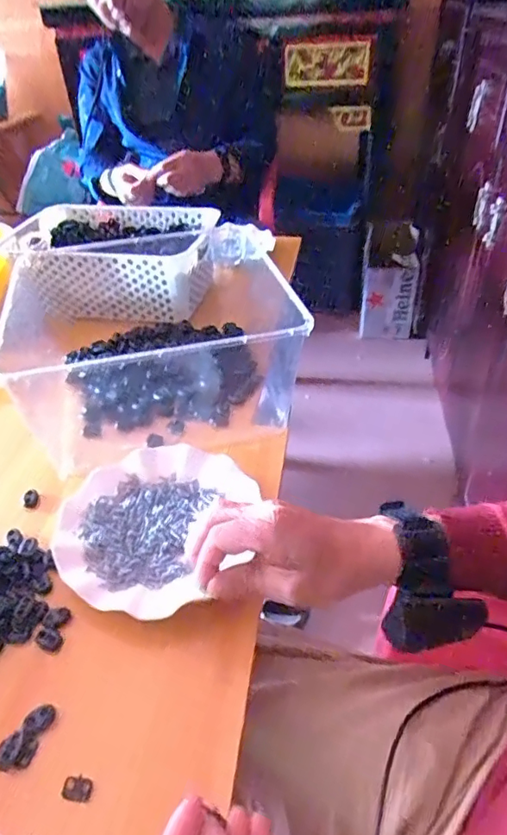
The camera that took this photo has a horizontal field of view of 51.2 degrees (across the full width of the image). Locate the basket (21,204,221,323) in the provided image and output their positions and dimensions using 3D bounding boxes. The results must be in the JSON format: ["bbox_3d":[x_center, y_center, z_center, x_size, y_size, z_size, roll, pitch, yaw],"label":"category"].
[{"bbox_3d":[-0.214,-0.259,0.855,0.294,0.102,0.223,-1,40,3],"label":"basket"}]

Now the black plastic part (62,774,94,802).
[{"bbox_3d":[-0.114,0.239,0.342,0.020,0.004,0.013,3,40,9],"label":"black plastic part"}]

